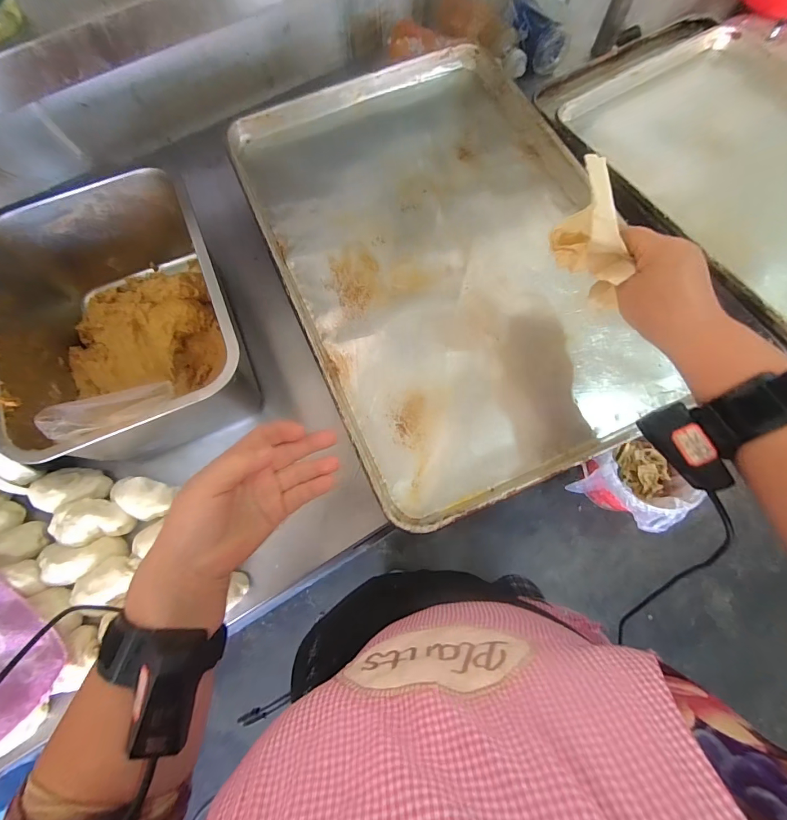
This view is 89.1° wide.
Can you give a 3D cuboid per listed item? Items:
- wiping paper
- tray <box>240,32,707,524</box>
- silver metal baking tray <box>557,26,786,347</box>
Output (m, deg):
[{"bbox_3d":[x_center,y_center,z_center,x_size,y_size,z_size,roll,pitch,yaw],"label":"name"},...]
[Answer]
[{"bbox_3d":[0.174,-0.149,0.342,0.035,0.101,0.096,-20,73,-5],"label":"wiping paper"},{"bbox_3d":[0.065,-0.203,0.506,0.398,0.044,0.593,-24,73,-6],"label":"tray"},{"bbox_3d":[0.555,-0.333,0.591,0.445,0.058,0.613,-31,74,-8],"label":"silver metal baking tray"}]

